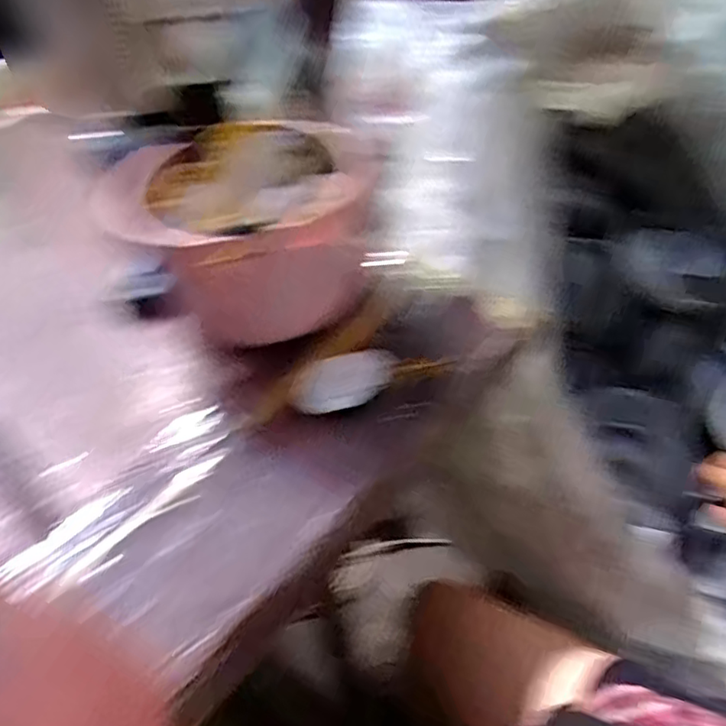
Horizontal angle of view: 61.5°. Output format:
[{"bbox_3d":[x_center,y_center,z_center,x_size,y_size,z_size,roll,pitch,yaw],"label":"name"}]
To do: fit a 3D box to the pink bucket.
[{"bbox_3d":[-0.103,-0.129,0.580,0.205,0.163,0.189,-3,45,3],"label":"pink bucket"}]

